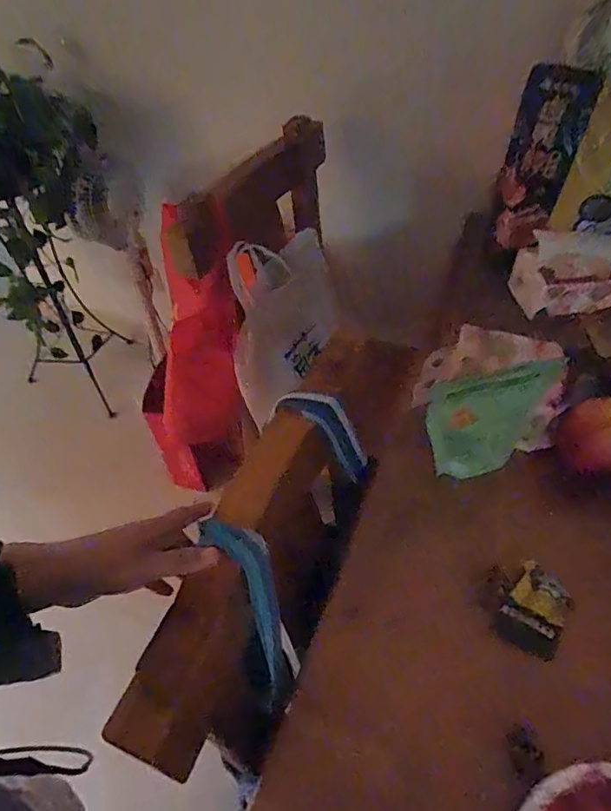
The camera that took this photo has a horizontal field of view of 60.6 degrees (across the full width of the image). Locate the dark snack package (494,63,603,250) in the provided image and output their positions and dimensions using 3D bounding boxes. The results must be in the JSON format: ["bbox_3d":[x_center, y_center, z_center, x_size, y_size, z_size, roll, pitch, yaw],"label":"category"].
[{"bbox_3d":[0.321,-0.334,0.724,0.086,0.222,0.021,9,31,-1],"label":"dark snack package"}]

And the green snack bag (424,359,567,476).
[{"bbox_3d":[0.230,0.023,0.648,0.160,0.160,0.029,-8,50,-7],"label":"green snack bag"}]

